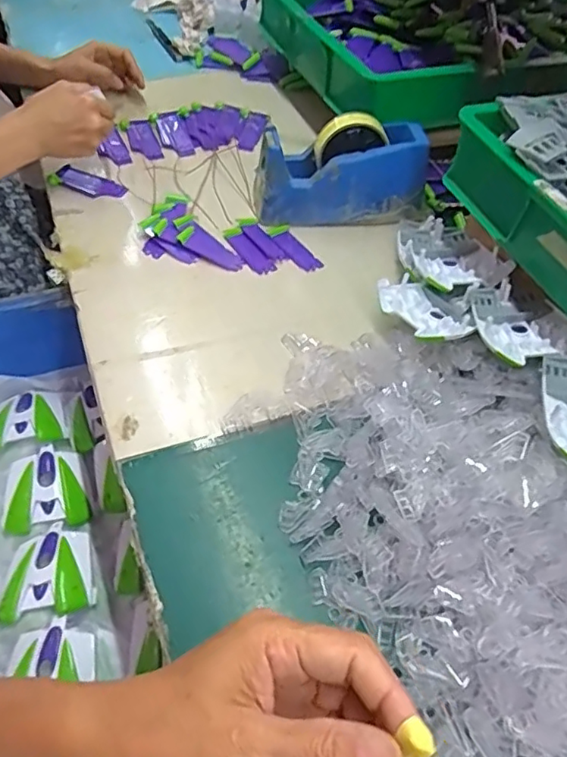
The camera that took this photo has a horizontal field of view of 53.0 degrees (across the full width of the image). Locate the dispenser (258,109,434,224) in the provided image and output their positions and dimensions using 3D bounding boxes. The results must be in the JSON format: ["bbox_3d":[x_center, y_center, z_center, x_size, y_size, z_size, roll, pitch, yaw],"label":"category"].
[{"bbox_3d":[0.069,-0.242,0.667,0.196,0.102,0.071,-4,53,-8],"label":"dispenser"}]

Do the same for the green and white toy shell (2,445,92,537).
[{"bbox_3d":[-0.270,0.126,0.643,0.086,0.022,0.091,-11,55,-14],"label":"green and white toy shell"}]

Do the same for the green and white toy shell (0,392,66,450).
[{"bbox_3d":[-0.316,0.050,0.691,0.092,0.022,0.088,-14,55,-15],"label":"green and white toy shell"}]

